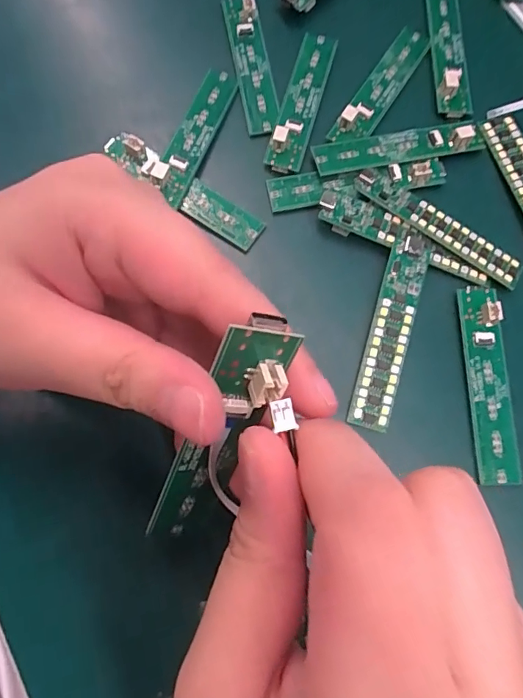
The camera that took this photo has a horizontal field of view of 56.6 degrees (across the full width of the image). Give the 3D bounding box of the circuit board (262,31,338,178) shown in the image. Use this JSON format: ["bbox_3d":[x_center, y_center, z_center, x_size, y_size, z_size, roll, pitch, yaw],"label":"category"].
[{"bbox_3d":[0.020,-0.123,0.234,0.018,0.007,0.080,16,74,2],"label":"circuit board"}]

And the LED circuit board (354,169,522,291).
[{"bbox_3d":[0.080,-0.056,0.219,0.083,0.005,0.018,33,75,6],"label":"LED circuit board"}]

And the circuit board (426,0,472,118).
[{"bbox_3d":[0.095,-0.155,0.245,0.017,0.007,0.079,1,74,-2],"label":"circuit board"}]

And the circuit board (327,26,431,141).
[{"bbox_3d":[0.060,-0.130,0.239,0.017,0.009,0.079,31,75,6],"label":"circuit board"}]

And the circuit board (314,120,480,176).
[{"bbox_3d":[0.065,-0.097,0.227,0.081,0.010,0.017,-10,75,-6],"label":"circuit board"}]

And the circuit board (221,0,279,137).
[{"bbox_3d":[-0.005,-0.142,0.239,0.017,0.008,0.075,-9,75,-6],"label":"circuit board"}]

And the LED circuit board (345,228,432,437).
[{"bbox_3d":[0.056,-0.011,0.206,0.017,0.006,0.089,16,74,2],"label":"LED circuit board"}]

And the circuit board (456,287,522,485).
[{"bbox_3d":[0.096,0.013,0.203,0.018,0.006,0.083,-1,78,-3],"label":"circuit board"}]

